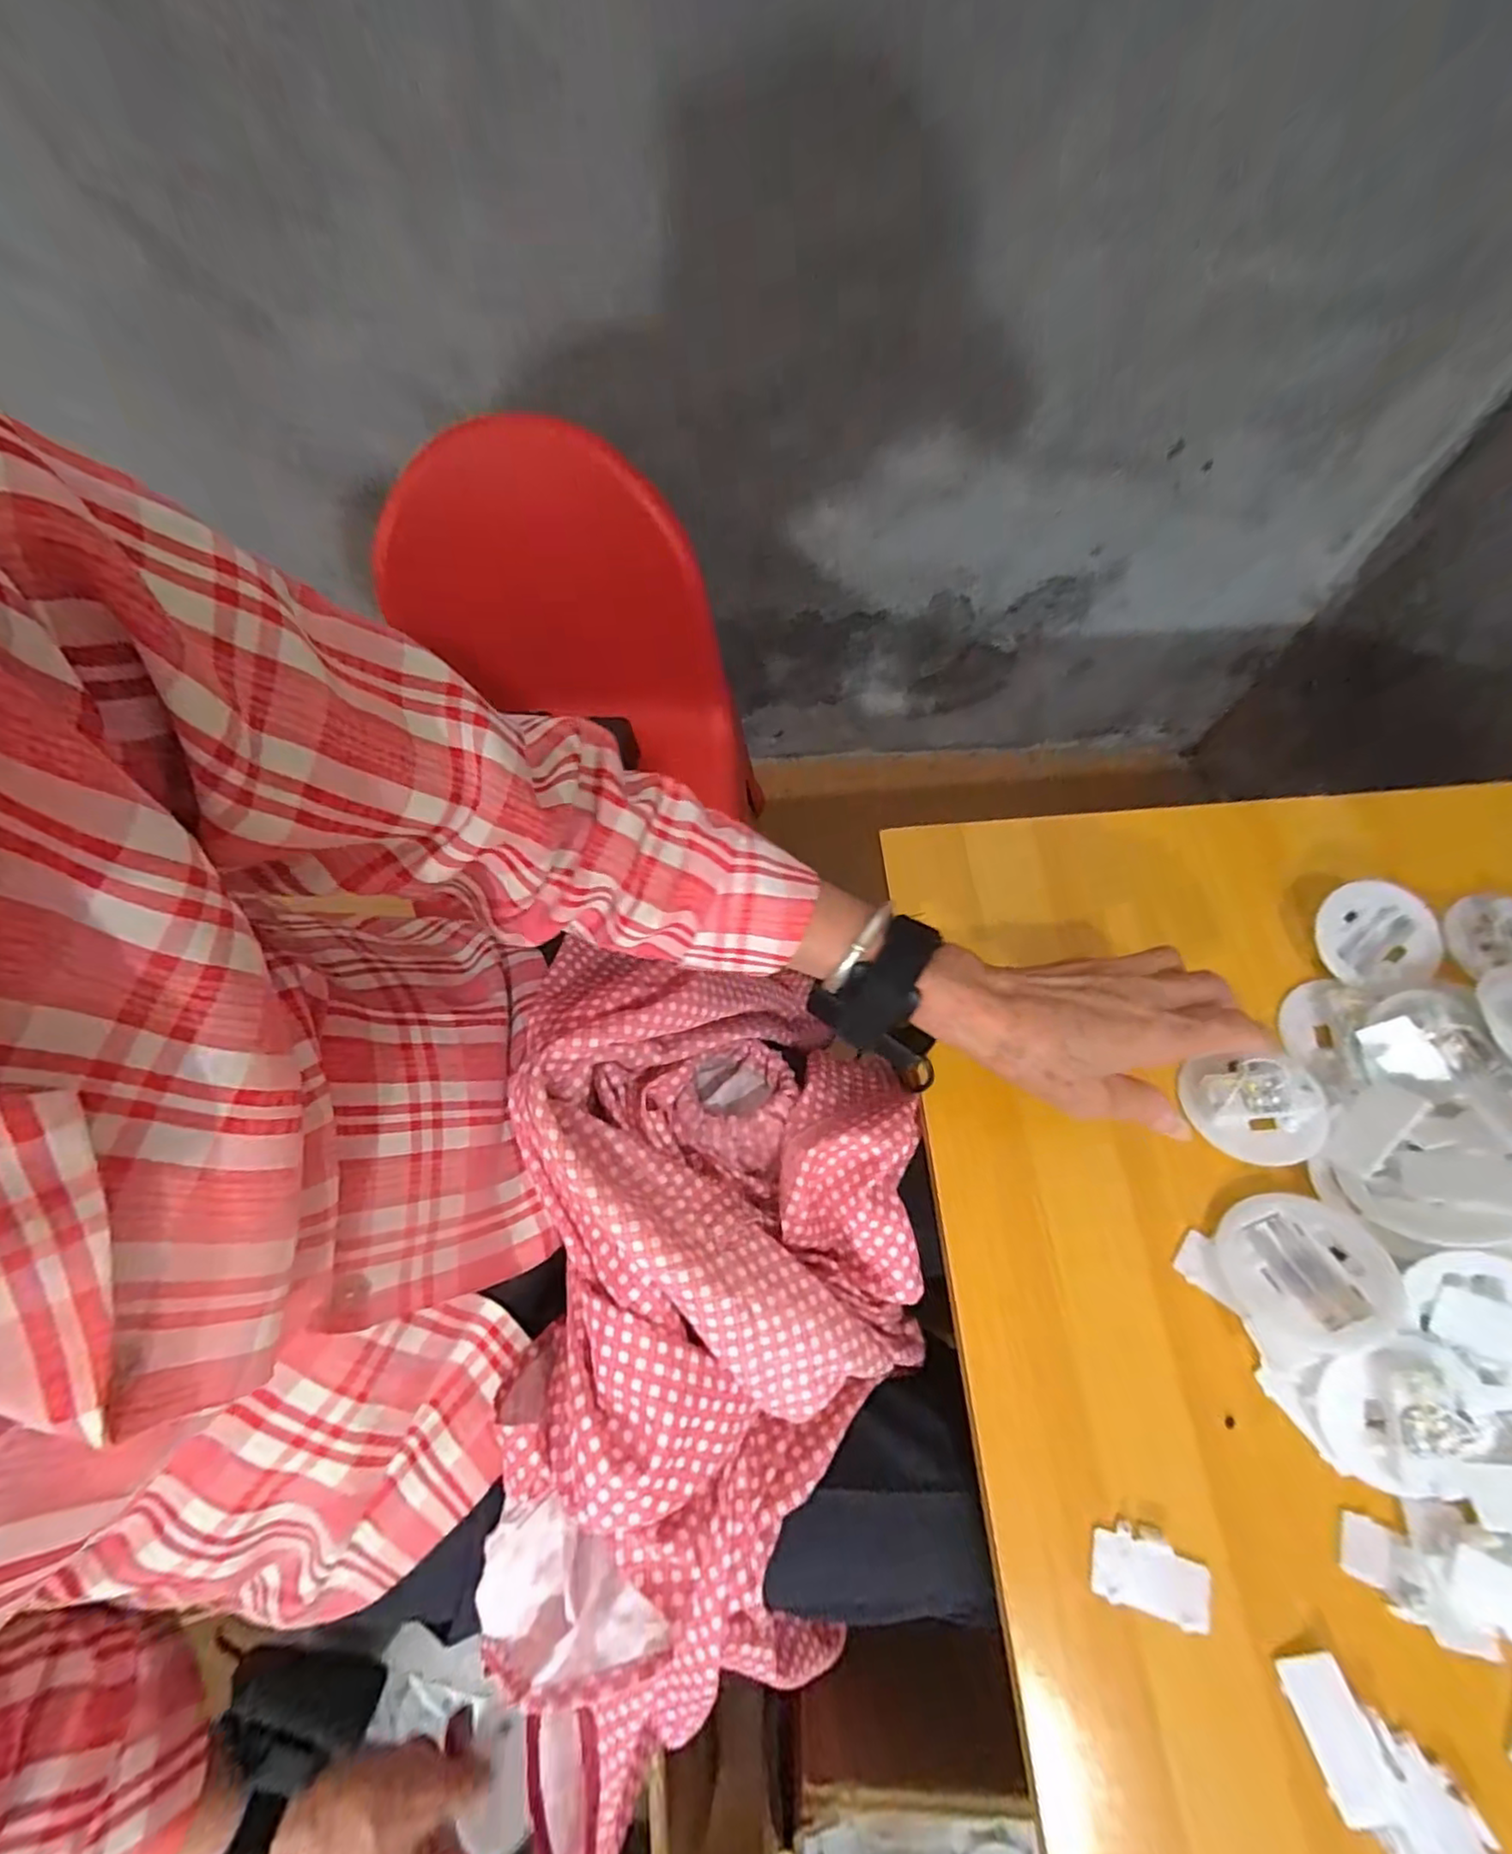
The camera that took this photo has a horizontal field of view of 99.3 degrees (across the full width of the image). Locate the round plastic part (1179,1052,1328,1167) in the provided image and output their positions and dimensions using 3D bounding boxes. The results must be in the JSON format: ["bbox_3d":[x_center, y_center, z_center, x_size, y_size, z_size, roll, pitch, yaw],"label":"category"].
[{"bbox_3d":[0.265,0.098,0.342,0.062,0.018,0.052,-1,85,18],"label":"round plastic part"}]

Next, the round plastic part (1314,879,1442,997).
[{"bbox_3d":[0.365,0.005,0.374,0.069,0.009,0.063,-1,67,2],"label":"round plastic part"}]

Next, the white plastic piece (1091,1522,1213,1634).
[{"bbox_3d":[0.172,0.281,0.280,0.049,0.004,0.028,14,68,9],"label":"white plastic piece"}]

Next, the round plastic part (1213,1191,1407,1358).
[{"bbox_3d":[0.261,0.162,0.307,0.065,0.015,0.065,-4,50,24],"label":"round plastic part"}]

